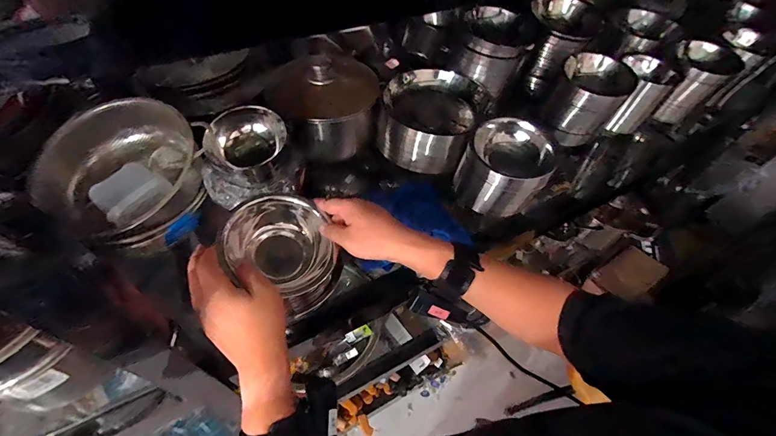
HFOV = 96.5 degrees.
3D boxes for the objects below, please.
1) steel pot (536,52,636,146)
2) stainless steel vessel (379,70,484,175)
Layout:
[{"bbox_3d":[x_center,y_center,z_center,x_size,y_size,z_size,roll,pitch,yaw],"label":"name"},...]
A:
[{"bbox_3d":[0.380,-0.224,0.674,0.114,0.137,0.108,2,53,-2],"label":"steel pot"},{"bbox_3d":[0.079,-0.191,0.669,0.168,0.118,0.174,2,53,-2],"label":"stainless steel vessel"}]

